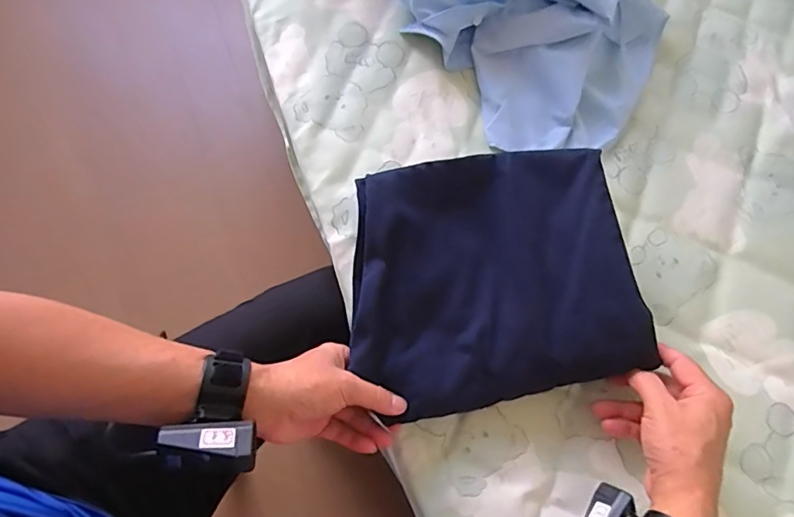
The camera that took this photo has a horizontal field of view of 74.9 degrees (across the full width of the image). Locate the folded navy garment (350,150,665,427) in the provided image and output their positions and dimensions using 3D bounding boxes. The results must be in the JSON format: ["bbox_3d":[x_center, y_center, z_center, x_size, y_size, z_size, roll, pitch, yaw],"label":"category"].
[{"bbox_3d":[0.088,0.017,0.506,0.262,0.042,0.236,-9,74,-3],"label":"folded navy garment"}]

